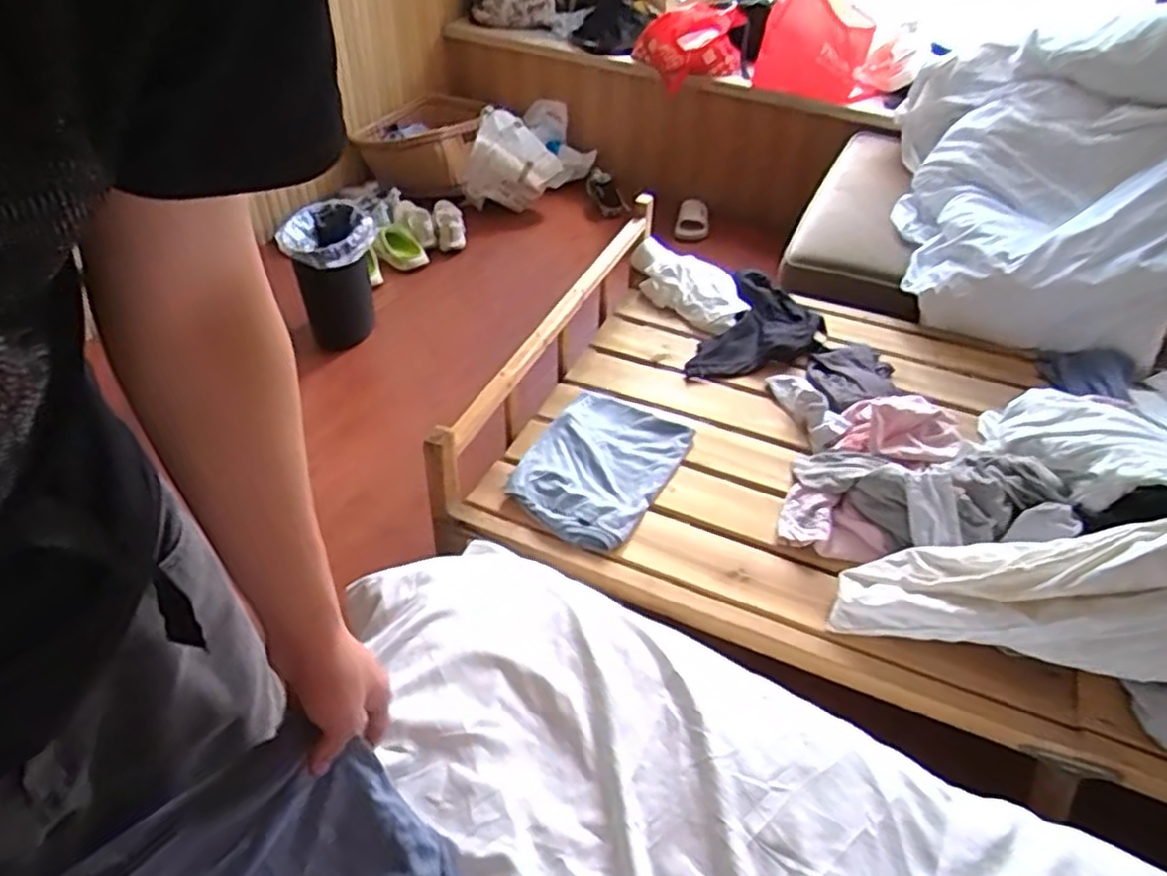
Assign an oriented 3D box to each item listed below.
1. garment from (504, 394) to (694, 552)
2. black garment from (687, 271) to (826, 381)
[{"bbox_3d":[0.022,0.053,1.354,0.242,0.048,0.350,21,43,21],"label":"garment"},{"bbox_3d":[0.406,-0.241,1.698,0.231,0.074,0.419,18,42,18],"label":"black garment"}]

